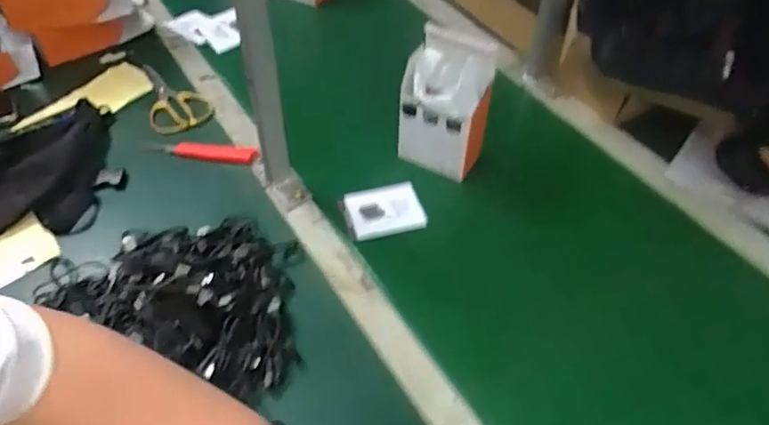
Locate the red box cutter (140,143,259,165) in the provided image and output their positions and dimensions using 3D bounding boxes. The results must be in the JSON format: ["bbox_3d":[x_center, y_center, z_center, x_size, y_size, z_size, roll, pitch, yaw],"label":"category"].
[{"bbox_3d":[-0.244,-0.082,0.781,0.156,0.018,0.027,7,47,5],"label":"red box cutter"}]

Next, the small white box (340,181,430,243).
[{"bbox_3d":[-0.003,-0.001,0.746,0.098,0.018,0.076,-11,48,-12],"label":"small white box"}]

